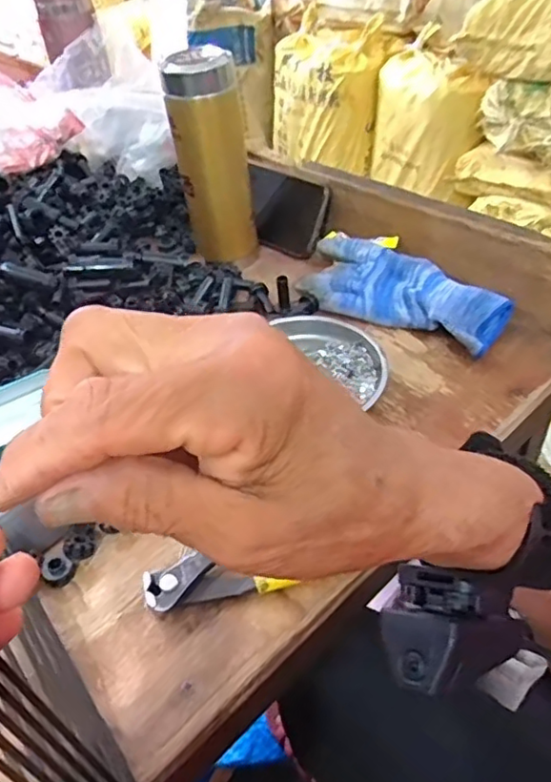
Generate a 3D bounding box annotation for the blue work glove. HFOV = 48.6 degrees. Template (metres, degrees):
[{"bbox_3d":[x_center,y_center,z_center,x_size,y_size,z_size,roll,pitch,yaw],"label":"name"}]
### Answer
[{"bbox_3d":[0.108,-0.087,0.531,0.177,0.032,0.070,21,50,25],"label":"blue work glove"}]

